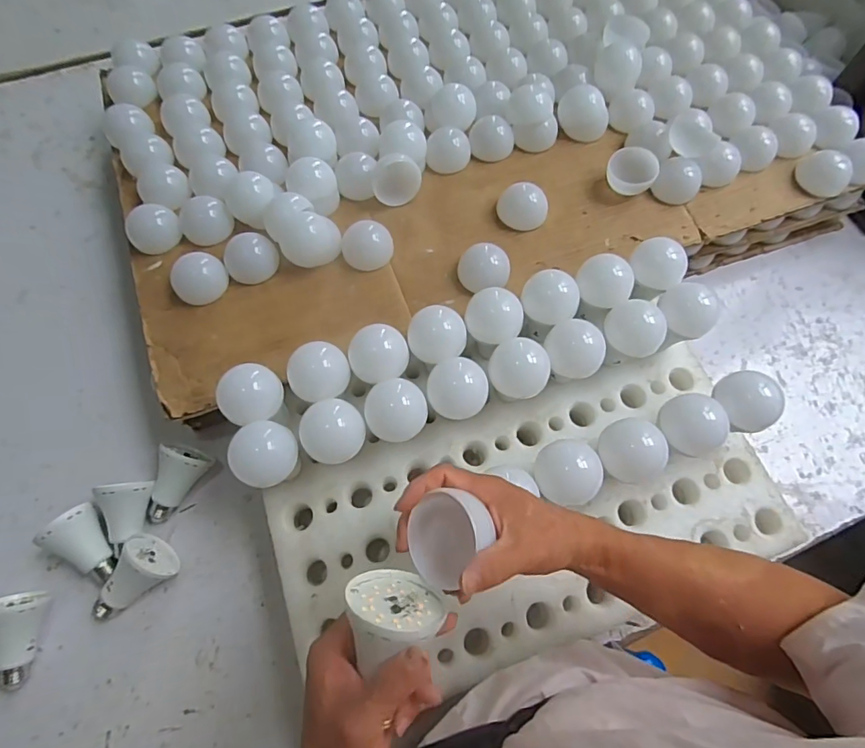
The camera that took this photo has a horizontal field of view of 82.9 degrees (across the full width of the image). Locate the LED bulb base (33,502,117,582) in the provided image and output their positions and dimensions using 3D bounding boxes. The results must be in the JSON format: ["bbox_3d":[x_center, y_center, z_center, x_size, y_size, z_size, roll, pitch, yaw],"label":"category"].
[{"bbox_3d":[-0.389,0.193,0.558,0.074,0.060,0.055,35,71,13],"label":"LED bulb base"}]

